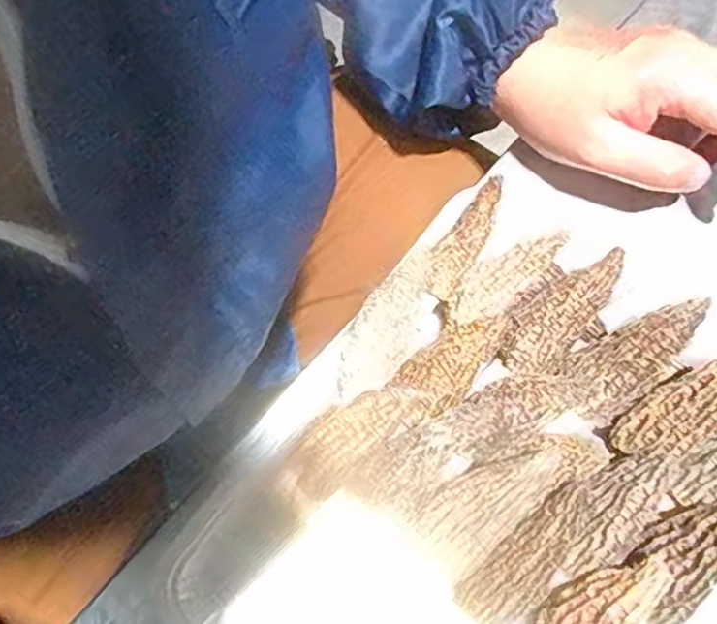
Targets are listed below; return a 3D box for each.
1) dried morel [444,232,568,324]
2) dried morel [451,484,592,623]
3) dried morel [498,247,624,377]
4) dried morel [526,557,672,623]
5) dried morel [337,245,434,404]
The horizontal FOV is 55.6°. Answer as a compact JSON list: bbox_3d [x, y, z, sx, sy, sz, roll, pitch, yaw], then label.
[{"bbox_3d":[0.069,-0.017,0.321,0.063,0.011,0.022,-35,76,9],"label":"dried morel"},{"bbox_3d":[0.073,0.106,0.293,0.025,0.012,0.072,41,94,11],"label":"dried morel"},{"bbox_3d":[0.096,0.000,0.319,0.071,0.015,0.027,-43,79,-10],"label":"dried morel"},{"bbox_3d":[0.099,0.128,0.285,0.069,0.014,0.032,-46,77,15],"label":"dried morel"},{"bbox_3d":[0.014,0.007,0.317,0.027,0.026,0.074,30,100,9],"label":"dried morel"}]

